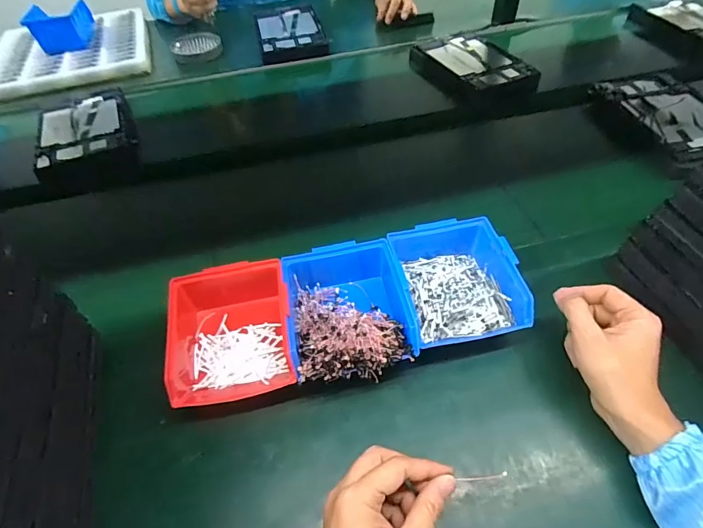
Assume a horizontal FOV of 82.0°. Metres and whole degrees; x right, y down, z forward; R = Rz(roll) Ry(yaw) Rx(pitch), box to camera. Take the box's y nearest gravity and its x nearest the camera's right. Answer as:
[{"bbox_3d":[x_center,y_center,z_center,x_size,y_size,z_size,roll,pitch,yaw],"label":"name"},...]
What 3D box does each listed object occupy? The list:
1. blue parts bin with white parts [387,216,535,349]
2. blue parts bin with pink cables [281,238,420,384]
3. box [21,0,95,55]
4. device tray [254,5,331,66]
[{"bbox_3d":[0.112,0.018,0.458,0.123,0.066,0.150,-11,50,-5],"label":"blue parts bin with white parts"},{"bbox_3d":[-0.005,0.051,0.436,0.122,0.062,0.164,-11,50,-5],"label":"blue parts bin with pink cables"},{"bbox_3d":[-0.671,-0.550,0.936,0.113,0.069,0.129,-12,50,-6],"label":"box"},{"bbox_3d":[-0.149,-0.558,0.979,0.152,0.036,0.225,-13,50,-7],"label":"device tray"}]

